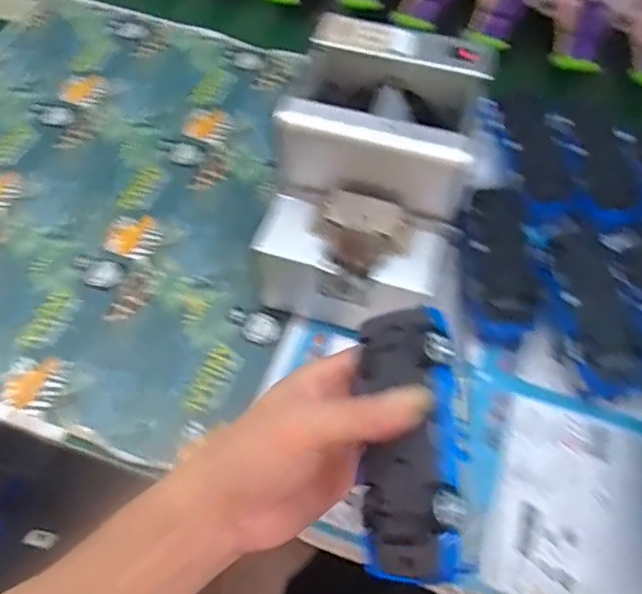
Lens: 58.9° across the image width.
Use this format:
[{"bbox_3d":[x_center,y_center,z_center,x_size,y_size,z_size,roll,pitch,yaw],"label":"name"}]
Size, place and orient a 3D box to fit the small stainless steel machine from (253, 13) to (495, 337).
[{"bbox_3d":[0.035,-0.085,0.399,0.123,0.101,0.194,14,62,8],"label":"small stainless steel machine"}]

